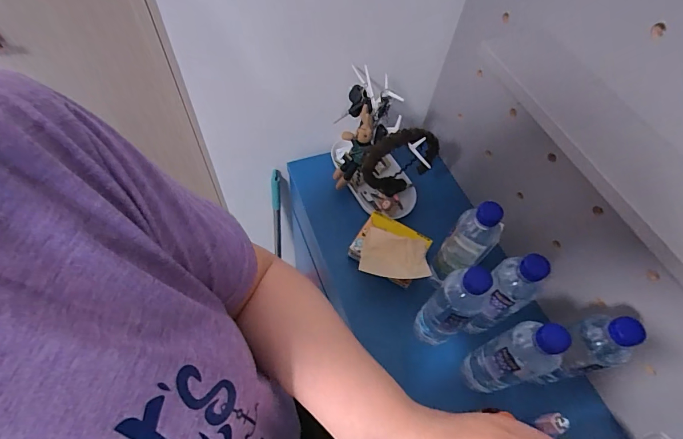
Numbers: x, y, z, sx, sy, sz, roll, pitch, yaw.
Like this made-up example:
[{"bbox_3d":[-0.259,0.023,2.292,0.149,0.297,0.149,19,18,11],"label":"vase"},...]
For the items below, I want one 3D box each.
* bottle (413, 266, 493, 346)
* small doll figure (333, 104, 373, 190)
[{"bbox_3d":[0.155,0.128,0.533,0.059,0.211,0.059,2,58,-3],"label":"bottle"},{"bbox_3d":[0.021,-0.130,0.700,0.062,0.170,0.051,10,58,2],"label":"small doll figure"}]

